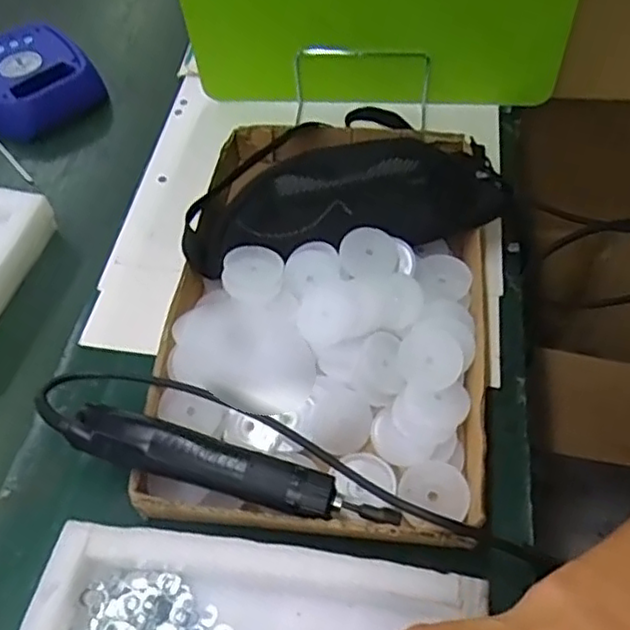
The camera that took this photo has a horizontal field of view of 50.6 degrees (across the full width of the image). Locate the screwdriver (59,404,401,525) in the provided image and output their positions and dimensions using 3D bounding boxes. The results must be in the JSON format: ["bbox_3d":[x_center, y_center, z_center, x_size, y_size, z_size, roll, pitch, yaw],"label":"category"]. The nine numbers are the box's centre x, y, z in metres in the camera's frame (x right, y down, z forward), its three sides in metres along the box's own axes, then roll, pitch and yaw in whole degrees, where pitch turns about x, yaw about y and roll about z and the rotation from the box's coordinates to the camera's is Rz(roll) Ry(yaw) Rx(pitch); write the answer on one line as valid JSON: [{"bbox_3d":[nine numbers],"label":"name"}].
[{"bbox_3d":[-0.063,0.107,0.474,0.238,0.029,0.034,12,55,11],"label":"screwdriver"}]

